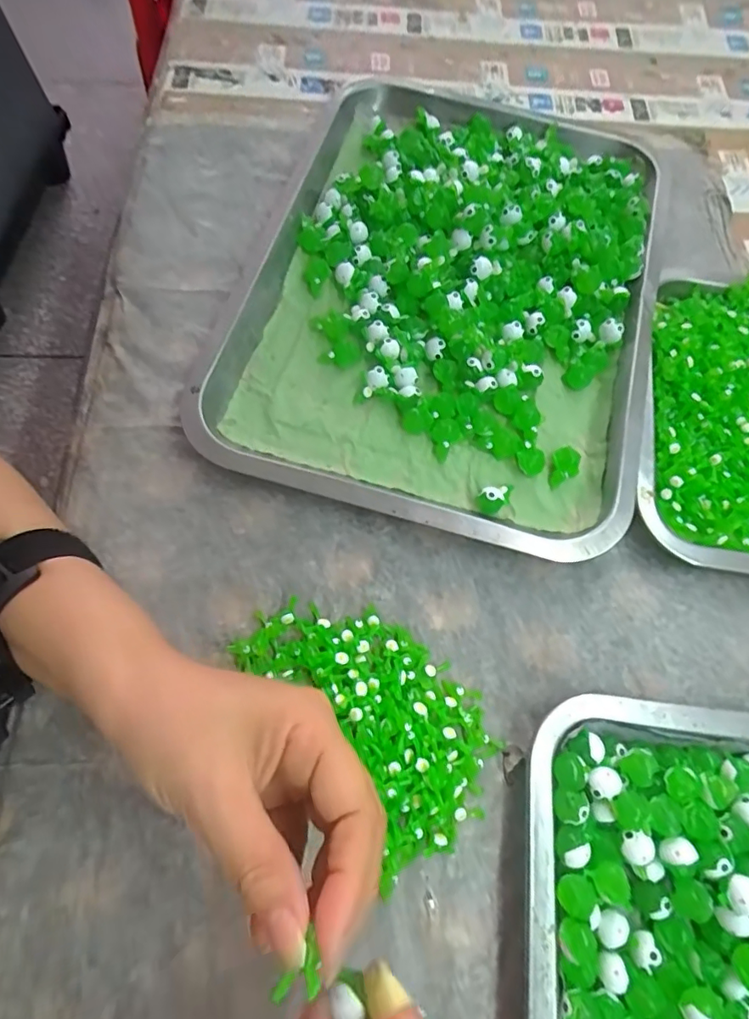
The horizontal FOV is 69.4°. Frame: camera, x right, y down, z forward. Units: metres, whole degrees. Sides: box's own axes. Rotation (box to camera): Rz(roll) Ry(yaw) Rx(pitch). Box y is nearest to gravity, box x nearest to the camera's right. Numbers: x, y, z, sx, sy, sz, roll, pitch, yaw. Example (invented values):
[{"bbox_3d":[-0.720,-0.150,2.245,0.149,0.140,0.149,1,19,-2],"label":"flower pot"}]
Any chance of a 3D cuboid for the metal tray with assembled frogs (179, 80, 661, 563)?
[{"bbox_3d":[0.048,-0.153,0.362,0.258,0.029,0.343,14,69,4],"label":"metal tray with assembled frogs"}]

